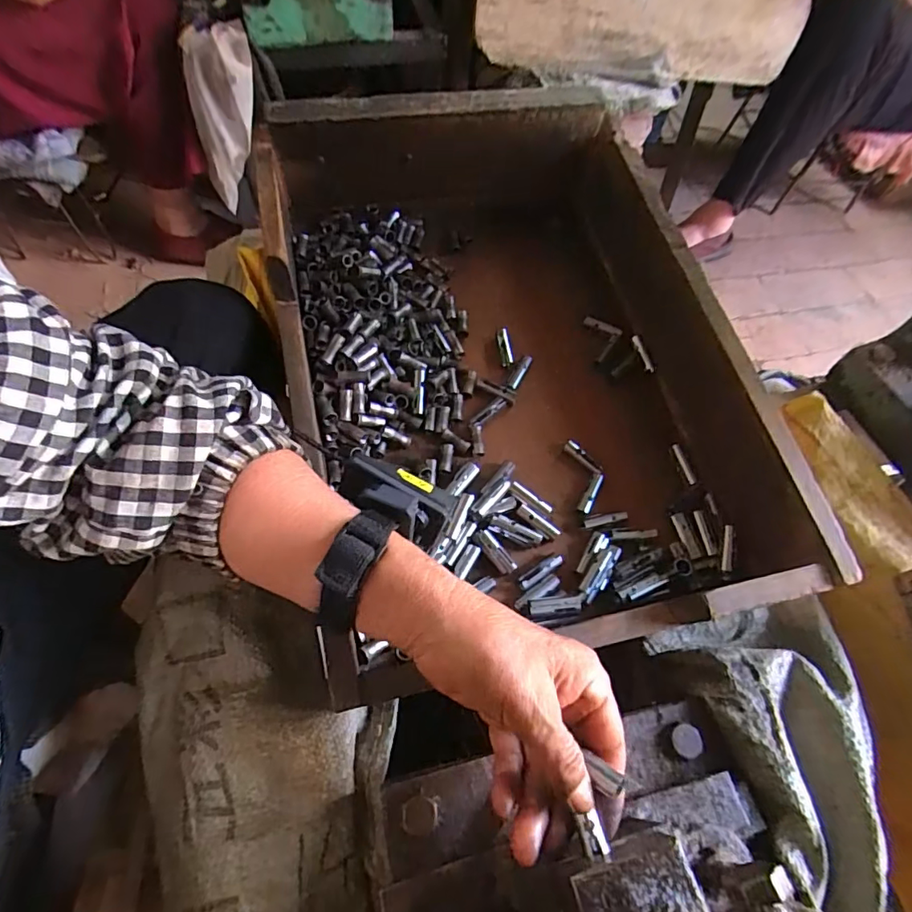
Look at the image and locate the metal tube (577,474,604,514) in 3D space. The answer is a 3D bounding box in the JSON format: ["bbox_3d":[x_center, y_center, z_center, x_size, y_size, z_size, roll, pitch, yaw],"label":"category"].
[{"bbox_3d":[0.108,0.030,0.417,0.010,0.011,0.036,28,66,11],"label":"metal tube"}]

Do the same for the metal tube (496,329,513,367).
[{"bbox_3d":[0.045,-0.099,0.474,0.011,0.010,0.036,-7,64,-6],"label":"metal tube"}]

